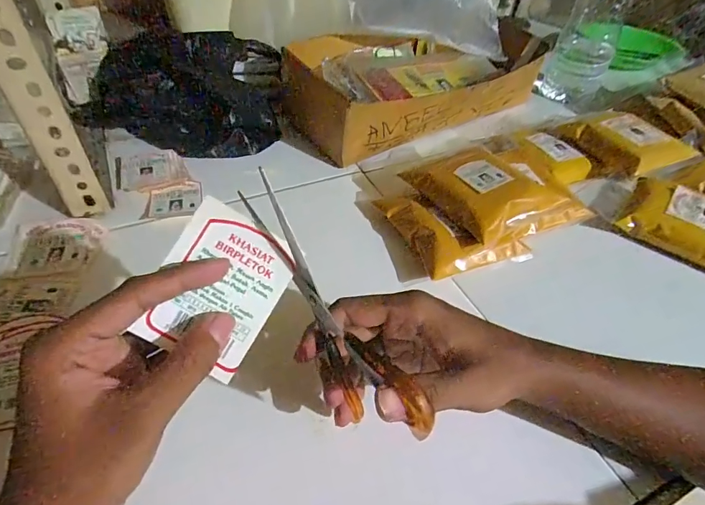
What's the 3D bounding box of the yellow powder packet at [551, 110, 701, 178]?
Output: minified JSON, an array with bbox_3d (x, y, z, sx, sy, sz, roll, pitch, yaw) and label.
[{"bbox_3d":[0.334,-0.137,0.510,0.113,0.039,0.104,-15,48,-18],"label":"yellow powder packet"}]

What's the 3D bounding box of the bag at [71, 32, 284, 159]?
[{"bbox_3d":[-0.213,-0.207,0.522,0.244,0.099,0.124,15,46,10],"label":"bag"}]

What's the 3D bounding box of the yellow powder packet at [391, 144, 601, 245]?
[{"bbox_3d":[0.131,-0.062,0.414,0.109,0.038,0.152,-13,48,-16],"label":"yellow powder packet"}]

